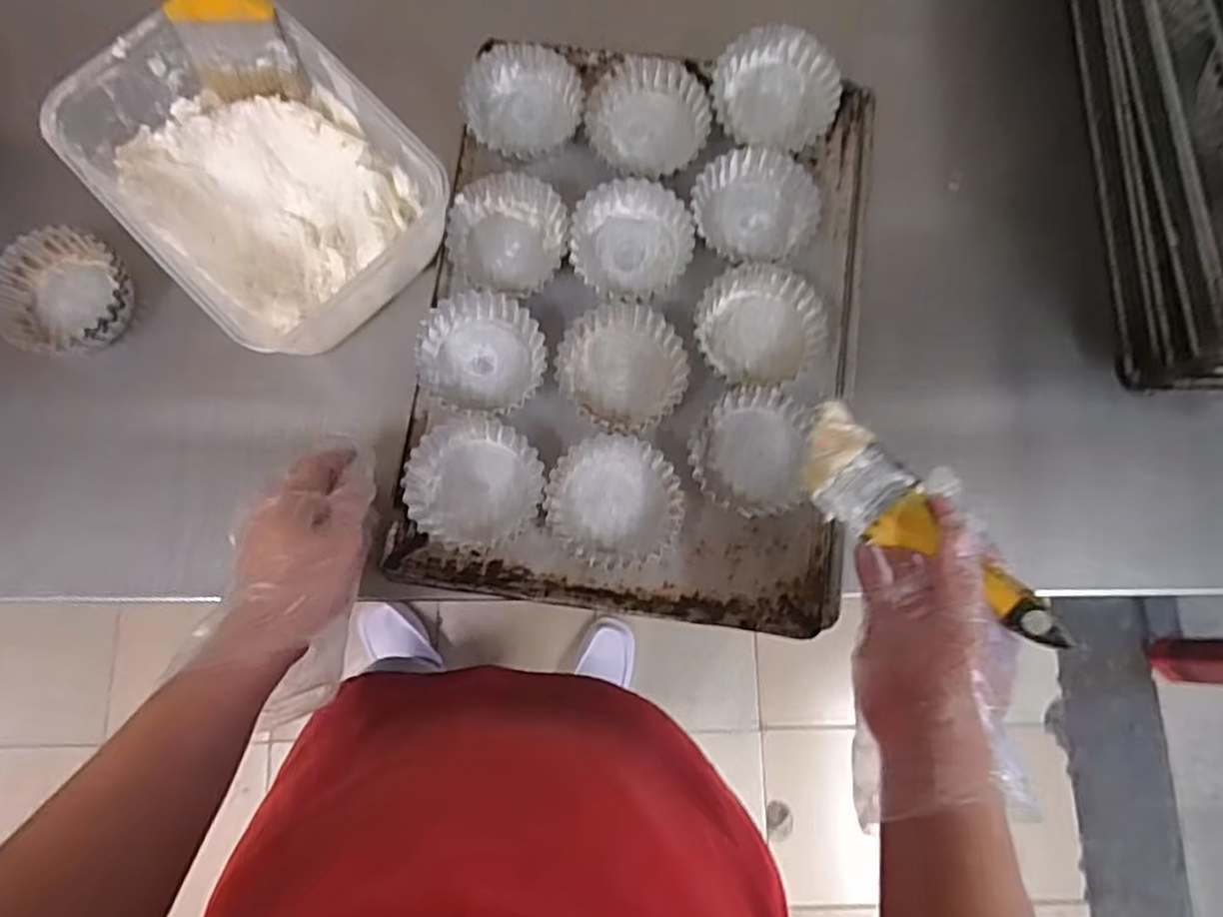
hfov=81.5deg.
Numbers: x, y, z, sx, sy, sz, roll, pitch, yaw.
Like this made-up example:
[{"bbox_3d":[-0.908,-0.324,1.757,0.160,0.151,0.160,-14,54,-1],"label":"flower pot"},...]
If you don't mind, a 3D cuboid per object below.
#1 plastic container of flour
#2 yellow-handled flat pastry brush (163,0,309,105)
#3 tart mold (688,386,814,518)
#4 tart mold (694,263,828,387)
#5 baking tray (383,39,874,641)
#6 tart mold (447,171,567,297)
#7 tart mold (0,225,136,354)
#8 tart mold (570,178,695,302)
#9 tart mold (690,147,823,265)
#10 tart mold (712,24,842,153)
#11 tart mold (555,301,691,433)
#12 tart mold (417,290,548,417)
[{"bbox_3d":[-0.265,-0.214,0.544,0.253,0.078,0.185,44,81,8],"label":"plastic container of flour"},{"bbox_3d":[-0.284,-0.334,0.487,0.073,0.191,0.022,-6,65,-2],"label":"yellow-handled flat pastry brush"},{"bbox_3d":[0.103,-0.004,0.532,0.087,0.023,0.093,8,78,1],"label":"tart mold"},{"bbox_3d":[0.115,-0.104,0.552,0.096,0.025,0.088,7,78,1],"label":"tart mold"},{"bbox_3d":[0.026,-0.107,0.556,0.327,0.033,0.440,8,78,1],"label":"baking tray"},{"bbox_3d":[-0.083,-0.177,0.570,0.089,0.028,0.097,3,78,0],"label":"tart mold"},{"bbox_3d":[-0.428,-0.129,0.559,0.102,0.031,0.096,0,78,0],"label":"tart mold"},{"bbox_3d":[0.016,-0.173,0.568,0.093,0.027,0.095,-4,78,-1],"label":"tart mold"},{"bbox_3d":[0.116,-0.198,0.571,0.100,0.027,0.097,2,78,0],"label":"tart mold"},{"bbox_3d":[0.134,-0.306,0.585,0.098,0.032,0.087,4,78,0],"label":"tart mold"},{"bbox_3d":[0.008,-0.071,0.549,0.093,0.024,0.098,0,78,0],"label":"tart mold"},{"bbox_3d":[-0.099,-0.078,0.545,0.095,0.024,0.096,7,78,1],"label":"tart mold"}]

